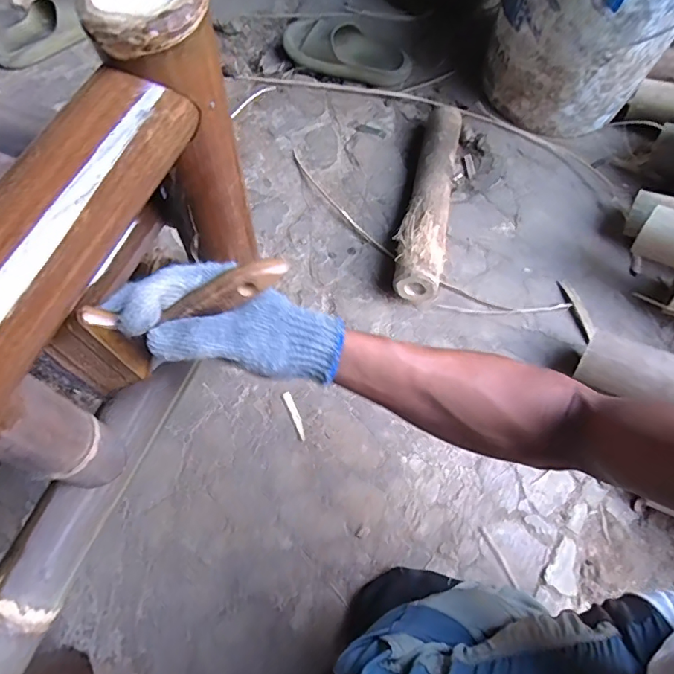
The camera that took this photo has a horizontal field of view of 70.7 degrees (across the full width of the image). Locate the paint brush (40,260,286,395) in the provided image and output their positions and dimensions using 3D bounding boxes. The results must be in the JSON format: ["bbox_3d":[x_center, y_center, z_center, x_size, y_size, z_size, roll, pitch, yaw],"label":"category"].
[{"bbox_3d":[-0.109,-0.017,0.327,0.156,0.062,0.032,-28,71,-5],"label":"paint brush"}]

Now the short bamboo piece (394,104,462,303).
[{"bbox_3d":[0.157,-0.238,0.776,0.080,0.071,0.389,12,65,4],"label":"short bamboo piece"}]

